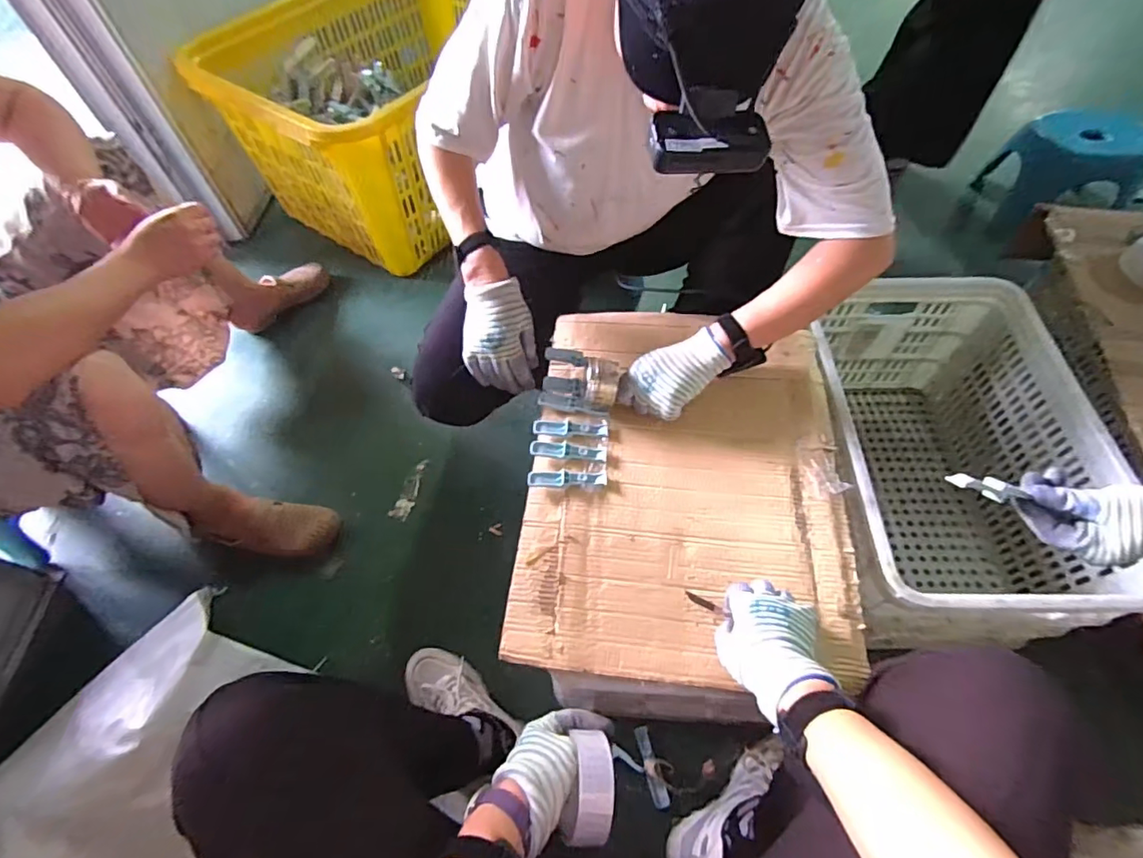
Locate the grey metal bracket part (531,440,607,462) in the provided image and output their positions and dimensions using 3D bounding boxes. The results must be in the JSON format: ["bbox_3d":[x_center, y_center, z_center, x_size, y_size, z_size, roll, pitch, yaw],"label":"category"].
[{"bbox_3d":[-0.003,0.027,0.695,0.096,0.013,0.023,6,59,6],"label":"grey metal bracket part"}]

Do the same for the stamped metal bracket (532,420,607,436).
[{"bbox_3d":[-0.001,0.000,0.708,0.098,0.013,0.022,3,59,4],"label":"stamped metal bracket"}]

